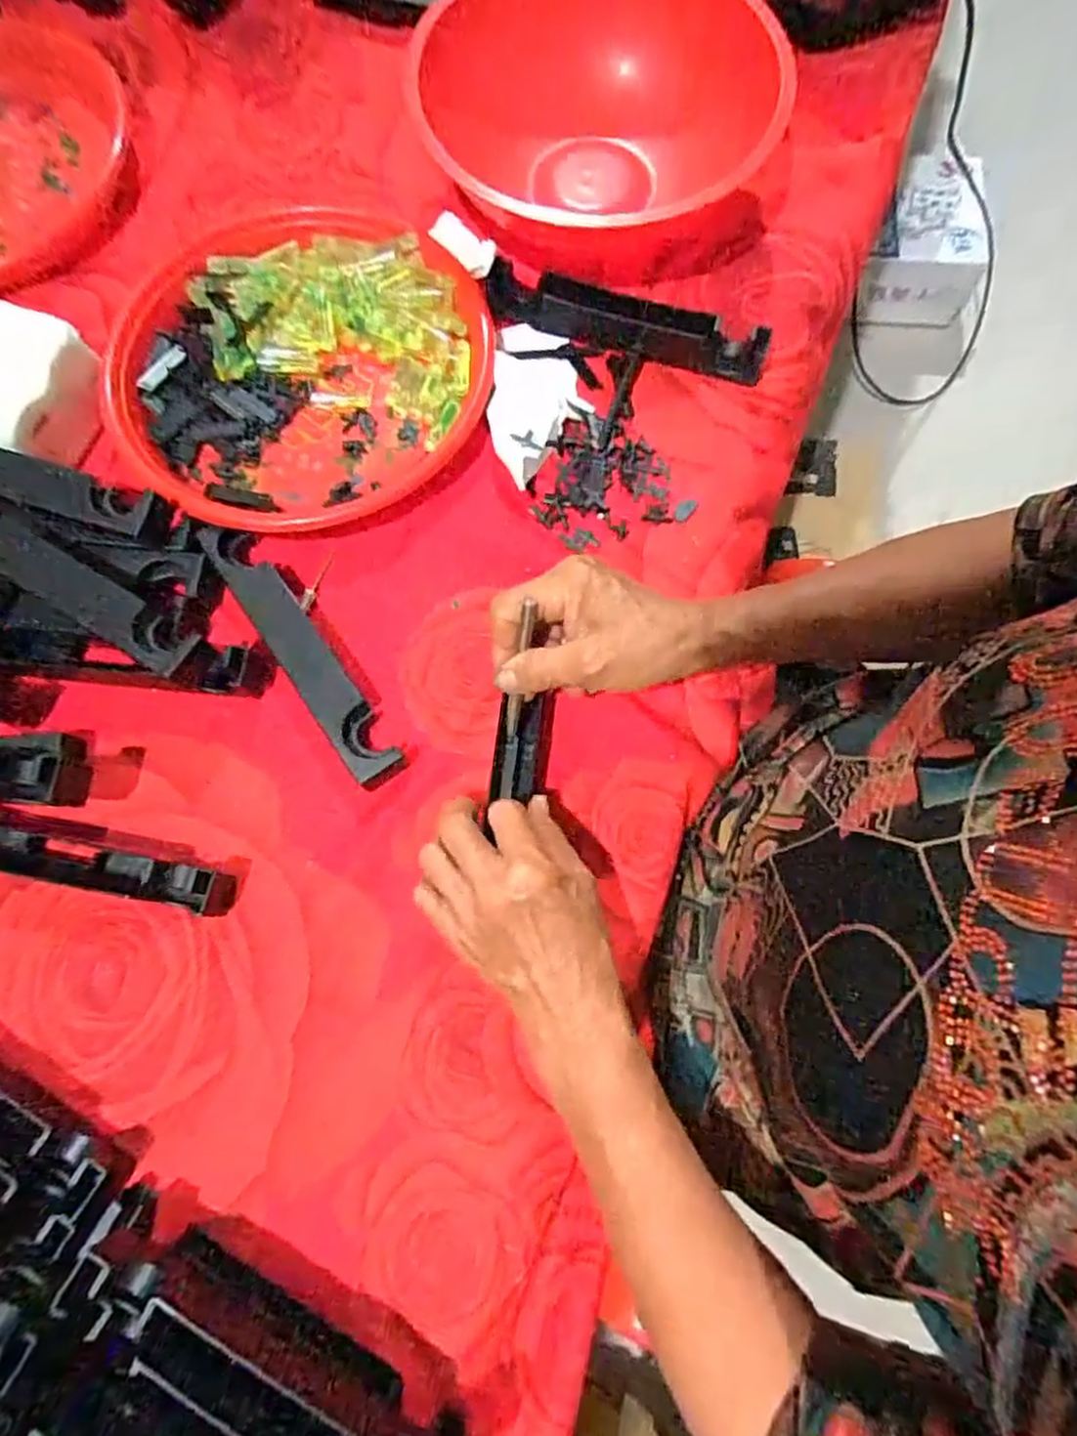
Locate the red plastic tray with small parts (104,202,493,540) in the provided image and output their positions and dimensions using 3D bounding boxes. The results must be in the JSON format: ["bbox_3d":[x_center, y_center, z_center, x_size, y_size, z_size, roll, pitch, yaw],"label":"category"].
[{"bbox_3d":[-0.162,-0.246,0.465,0.244,0.027,0.246,-28,77,-7],"label":"red plastic tray with small parts"}]

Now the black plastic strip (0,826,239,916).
[{"bbox_3d":[-0.268,0.079,0.380,0.194,0.023,0.023,12,75,3],"label":"black plastic strip"}]

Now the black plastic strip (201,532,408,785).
[{"bbox_3d":[-0.143,-0.044,0.414,0.029,0.021,0.191,-35,78,-8],"label":"black plastic strip"}]

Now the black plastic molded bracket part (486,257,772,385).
[{"bbox_3d":[0.059,-0.268,0.467,0.191,0.025,0.031,17,76,5],"label":"black plastic molded bracket part"}]

